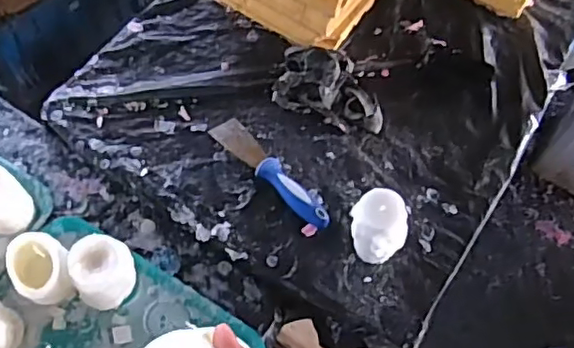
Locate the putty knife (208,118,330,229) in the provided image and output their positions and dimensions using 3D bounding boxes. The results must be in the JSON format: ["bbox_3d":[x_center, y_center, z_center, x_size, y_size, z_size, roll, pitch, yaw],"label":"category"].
[{"bbox_3d":[-0.021,-0.005,0.808,0.041,0.019,0.208,-40,72,-21],"label":"putty knife"}]

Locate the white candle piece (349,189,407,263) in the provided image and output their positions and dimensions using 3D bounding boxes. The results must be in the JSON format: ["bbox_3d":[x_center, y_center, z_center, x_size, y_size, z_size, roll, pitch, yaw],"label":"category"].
[{"bbox_3d":[0.109,0.067,0.728,0.053,0.105,0.065,-16,65,-12],"label":"white candle piece"}]

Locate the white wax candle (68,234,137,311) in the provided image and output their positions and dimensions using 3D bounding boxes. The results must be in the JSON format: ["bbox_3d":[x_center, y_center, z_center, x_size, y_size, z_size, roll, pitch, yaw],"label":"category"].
[{"bbox_3d":[-0.220,0.121,0.730,0.065,0.106,0.079,4,63,-2],"label":"white wax candle"}]

